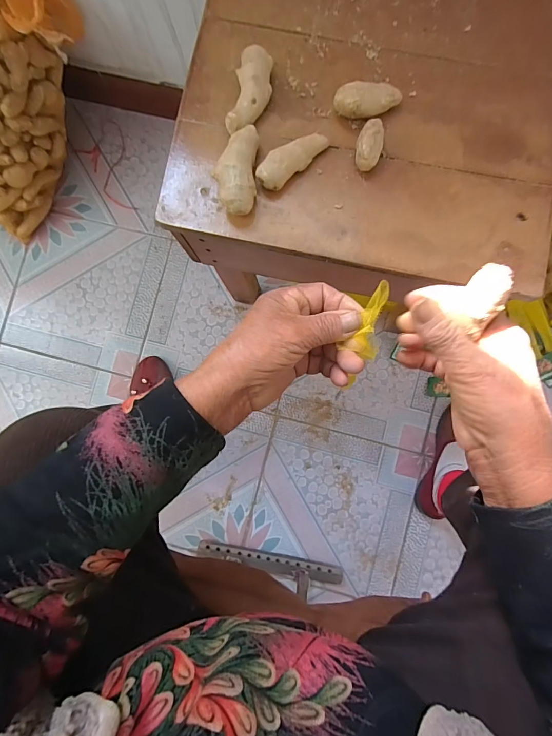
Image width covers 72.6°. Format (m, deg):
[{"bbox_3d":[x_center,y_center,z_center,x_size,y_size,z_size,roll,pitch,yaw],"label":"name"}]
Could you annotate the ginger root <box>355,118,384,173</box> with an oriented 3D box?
[{"bbox_3d":[0.093,-0.218,0.372,0.024,0.025,0.043,11,87,3],"label":"ginger root"}]

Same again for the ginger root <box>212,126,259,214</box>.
[{"bbox_3d":[-0.038,-0.193,0.372,0.038,0.032,0.086,4,87,3],"label":"ginger root"}]

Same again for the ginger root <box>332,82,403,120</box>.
[{"bbox_3d":[0.092,-0.263,0.376,0.065,0.029,0.027,-3,87,2],"label":"ginger root"}]

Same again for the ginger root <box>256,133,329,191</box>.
[{"bbox_3d":[0.016,-0.207,0.373,0.077,0.029,0.025,-42,86,0],"label":"ginger root"}]

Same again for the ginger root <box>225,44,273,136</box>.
[{"bbox_3d":[-0.025,-0.276,0.381,0.035,0.027,0.082,11,87,3],"label":"ginger root"}]

